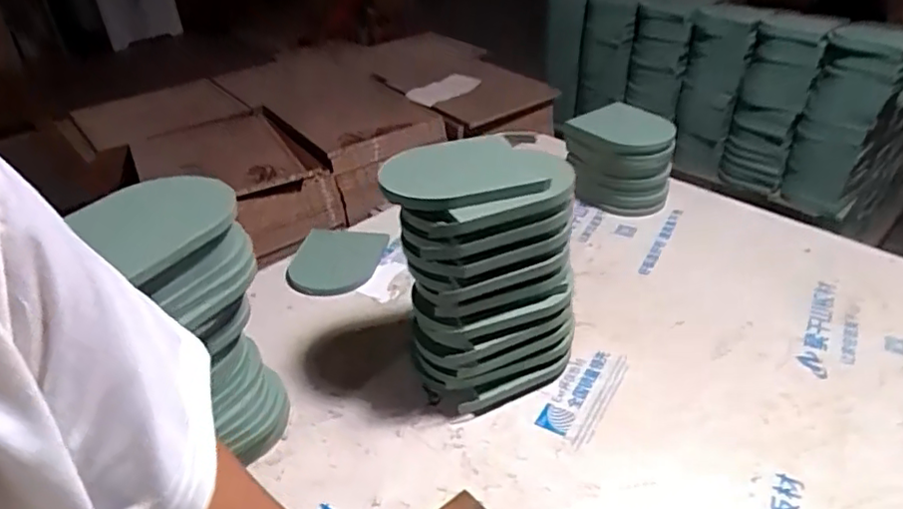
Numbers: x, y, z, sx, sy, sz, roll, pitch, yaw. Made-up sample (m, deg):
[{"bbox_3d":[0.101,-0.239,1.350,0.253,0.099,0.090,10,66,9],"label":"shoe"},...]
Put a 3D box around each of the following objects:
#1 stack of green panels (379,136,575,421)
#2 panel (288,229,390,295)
[{"bbox_3d":[0.046,0.027,0.785,0.192,0.291,0.168,-27,41,-28],"label":"stack of green panels"},{"bbox_3d":[-0.191,0.008,1.042,0.149,0.014,0.156,0,41,12],"label":"panel"}]

